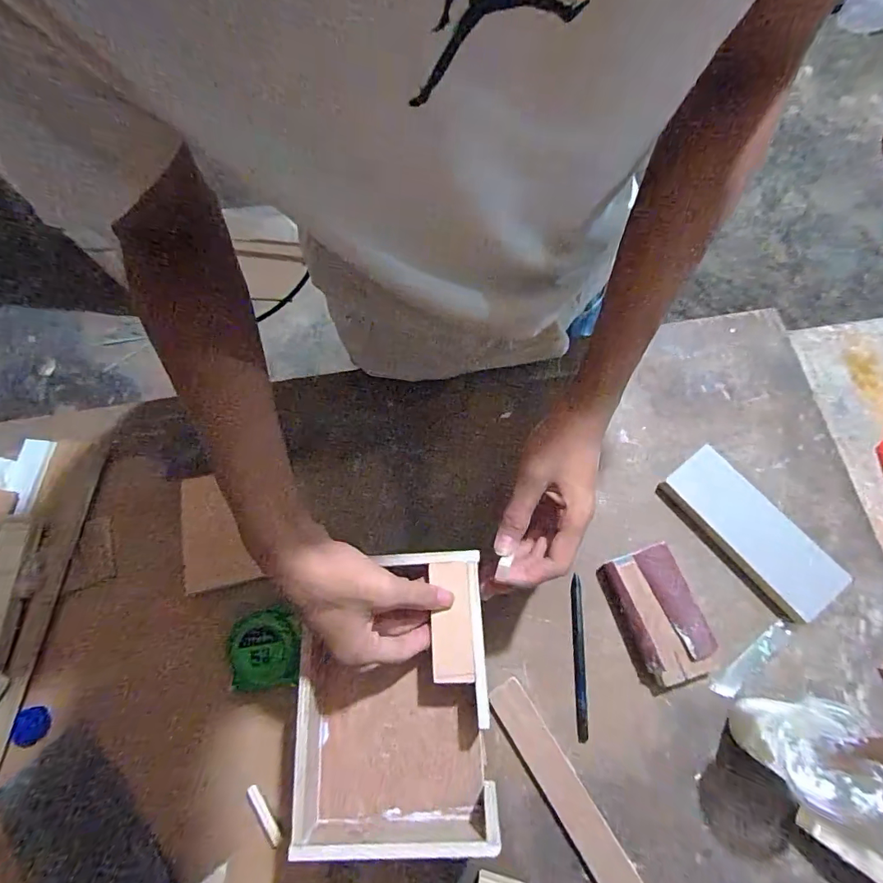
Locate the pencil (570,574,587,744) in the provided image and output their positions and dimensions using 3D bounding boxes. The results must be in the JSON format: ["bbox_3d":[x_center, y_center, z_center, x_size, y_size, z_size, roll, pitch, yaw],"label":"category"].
[{"bbox_3d":[0.127,0.197,0.429,0.010,0.009,0.138,0,71,4],"label":"pencil"}]

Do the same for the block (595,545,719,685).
[{"bbox_3d":[0.199,0.159,0.430,0.067,0.030,0.110,-18,71,-3],"label":"block"}]

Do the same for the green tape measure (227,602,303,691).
[{"bbox_3d":[-0.160,0.189,0.428,0.066,0.025,0.066,-10,67,-3],"label":"green tape measure"}]

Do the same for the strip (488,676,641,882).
[{"bbox_3d":[0.137,0.345,0.374,0.031,0.007,0.308,-32,72,-7],"label":"strip"}]

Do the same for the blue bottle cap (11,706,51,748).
[{"bbox_3d":[-0.384,0.267,0.437,0.030,0.013,0.032,-1,71,3],"label":"blue bottle cap"}]

